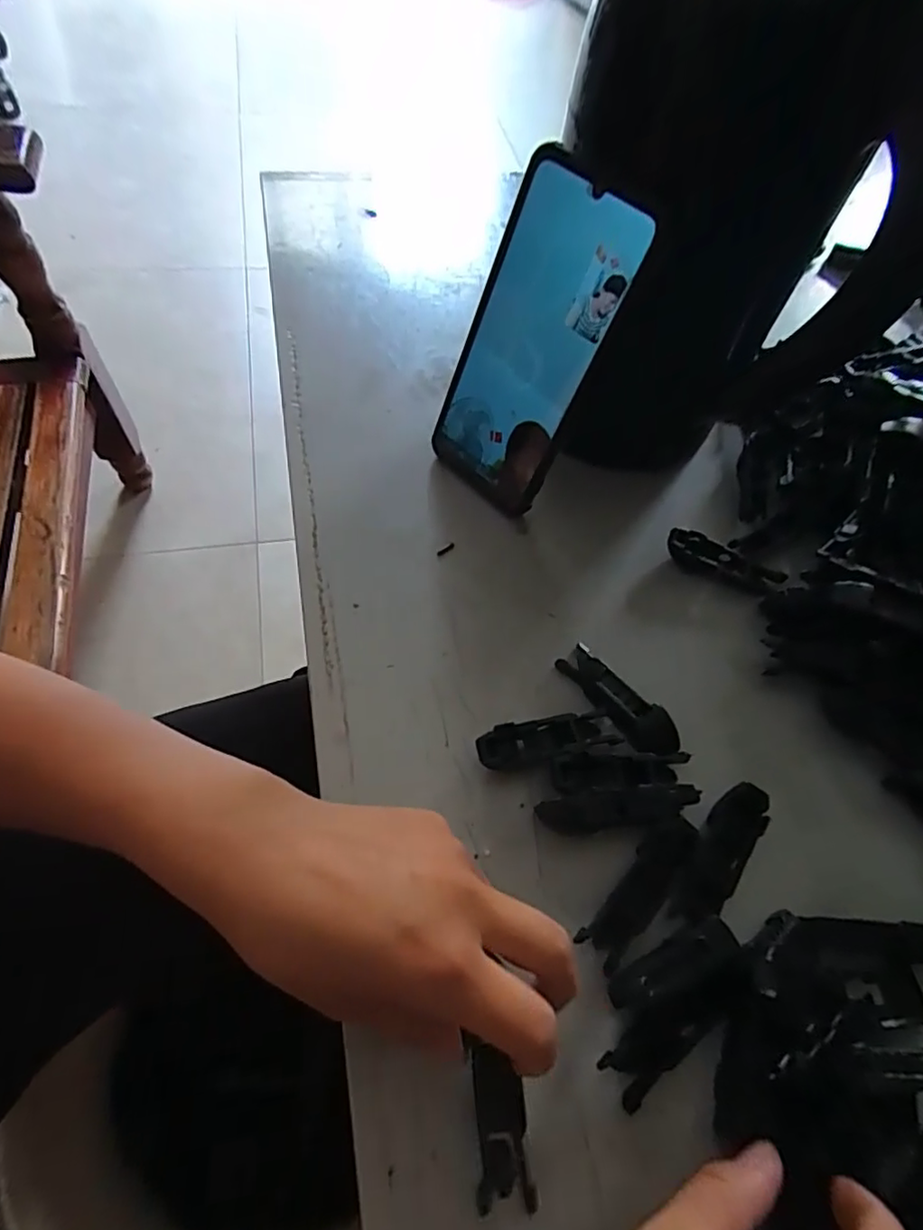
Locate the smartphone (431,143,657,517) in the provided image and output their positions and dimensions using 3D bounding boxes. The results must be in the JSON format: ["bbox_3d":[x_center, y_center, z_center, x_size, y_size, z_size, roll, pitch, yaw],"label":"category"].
[{"bbox_3d":[0.033,-0.133,0.315,0.074,0.165,0.012,41,48,11],"label":"smartphone"}]

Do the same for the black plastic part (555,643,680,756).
[{"bbox_3d":[0.080,0.044,0.306,0.022,0.013,0.070,-37,70,-23],"label":"black plastic part"}]

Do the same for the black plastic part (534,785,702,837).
[{"bbox_3d":[0.072,0.089,0.274,0.073,0.012,0.016,-7,61,-10],"label":"black plastic part"}]

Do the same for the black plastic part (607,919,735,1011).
[{"bbox_3d":[0.085,0.142,0.242,0.056,0.016,0.014,-21,64,-17],"label":"black plastic part"}]

